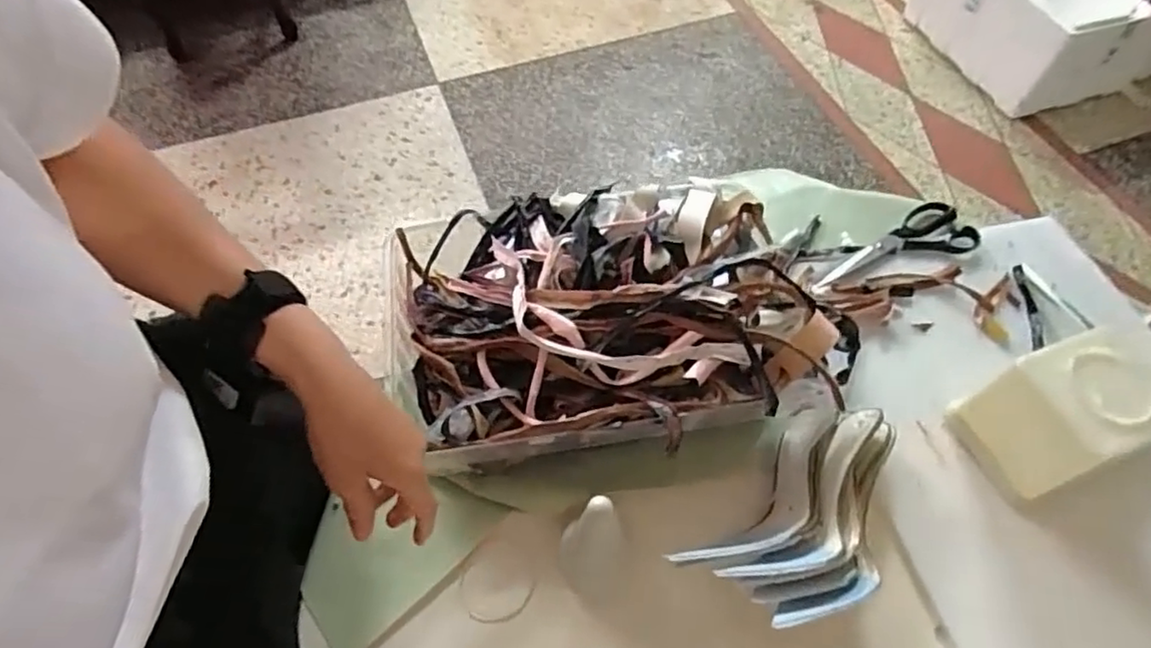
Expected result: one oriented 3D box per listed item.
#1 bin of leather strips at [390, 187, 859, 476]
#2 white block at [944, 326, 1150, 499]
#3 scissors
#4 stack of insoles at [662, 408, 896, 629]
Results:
[{"bbox_3d":[0.031,-0.011,0.611,0.399,0.114,0.274,-6,58,-4],"label":"bin of leather strips"},{"bbox_3d":[0.451,0.076,0.572,0.142,0.114,0.112,-23,61,-13],"label":"white block"},{"bbox_3d":[0.368,-0.096,0.749,0.217,0.018,0.076,-14,59,-8],"label":"scissors"},{"bbox_3d":[0.201,0.160,0.547,0.133,0.059,0.229,36,56,16],"label":"stack of insoles"}]

